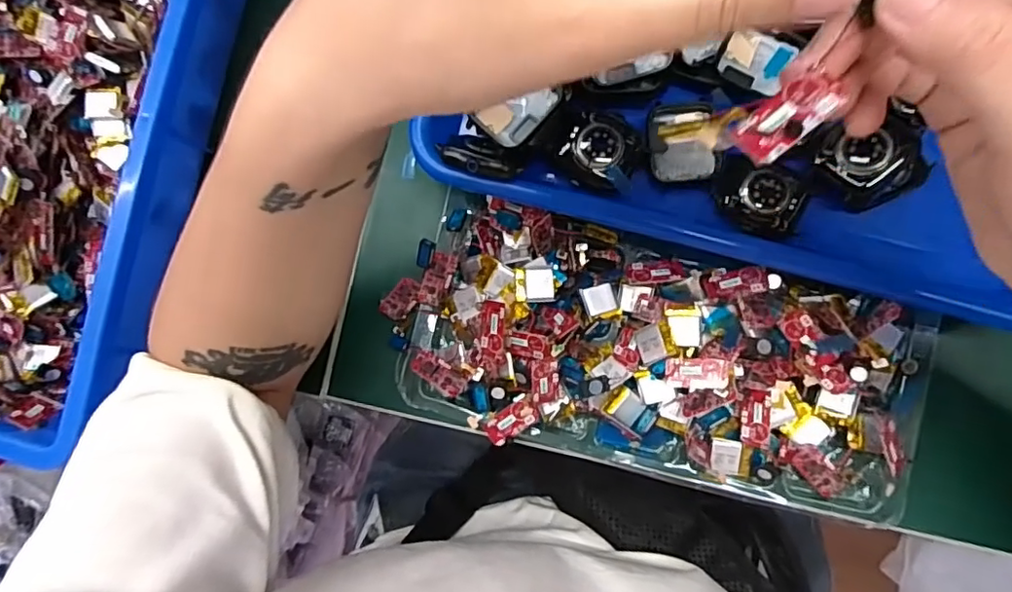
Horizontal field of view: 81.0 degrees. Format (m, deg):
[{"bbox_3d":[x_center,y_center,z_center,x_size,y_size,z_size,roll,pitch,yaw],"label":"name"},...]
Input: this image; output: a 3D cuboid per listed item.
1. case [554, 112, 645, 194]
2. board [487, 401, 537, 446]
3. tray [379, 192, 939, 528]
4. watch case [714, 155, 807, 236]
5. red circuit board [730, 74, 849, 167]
[{"bbox_3d":[0.049,-0.075,0.310,0.041,0.017,0.036,13,85,7],"label":"case"},{"bbox_3d":[0.003,0.067,0.312,0.027,0.004,0.014,-35,81,1],"label":"board"},{"bbox_3d":[0.073,0.032,0.302,0.267,0.033,0.118,16,85,8],"label":"tray"},{"bbox_3d":[0.129,-0.051,0.303,0.044,0.007,0.036,22,86,8],"label":"watch case"},{"bbox_3d":[0.076,-0.048,0.158,0.028,0.005,0.014,-39,81,7],"label":"red circuit board"}]

